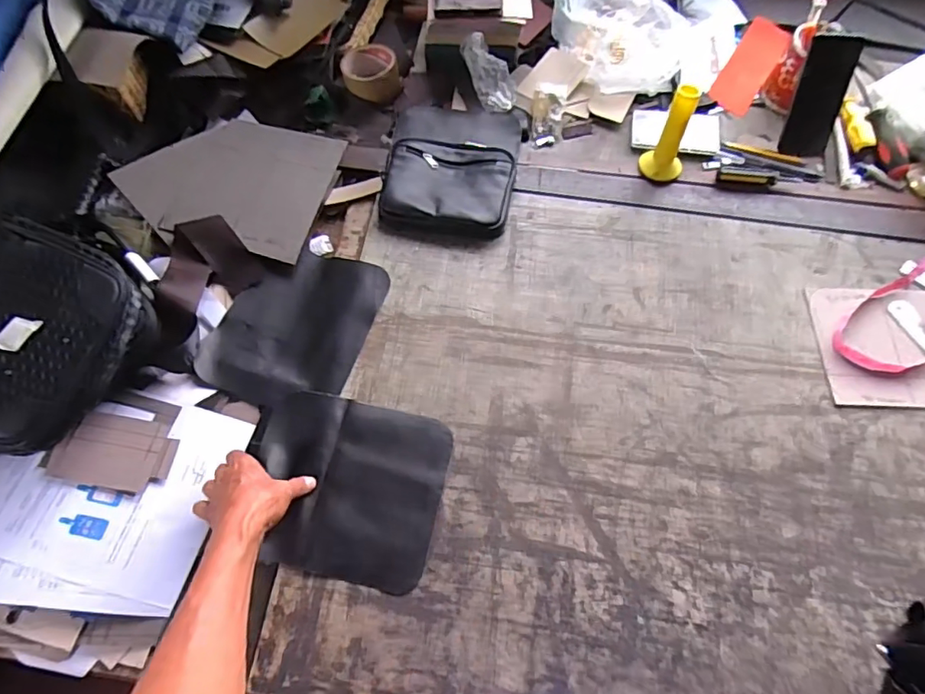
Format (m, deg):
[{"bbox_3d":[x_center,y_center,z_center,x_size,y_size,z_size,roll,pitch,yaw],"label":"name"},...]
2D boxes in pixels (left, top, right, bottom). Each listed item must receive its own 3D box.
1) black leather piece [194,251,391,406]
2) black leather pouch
[{"bbox_3d":[-0.215,-0.029,0.705,0.197,0.032,0.227,17,68,8],"label":"black leather piece"},{"bbox_3d":[-0.018,-0.280,0.801,0.194,0.035,0.240,8,67,4],"label":"black leather pouch"}]

